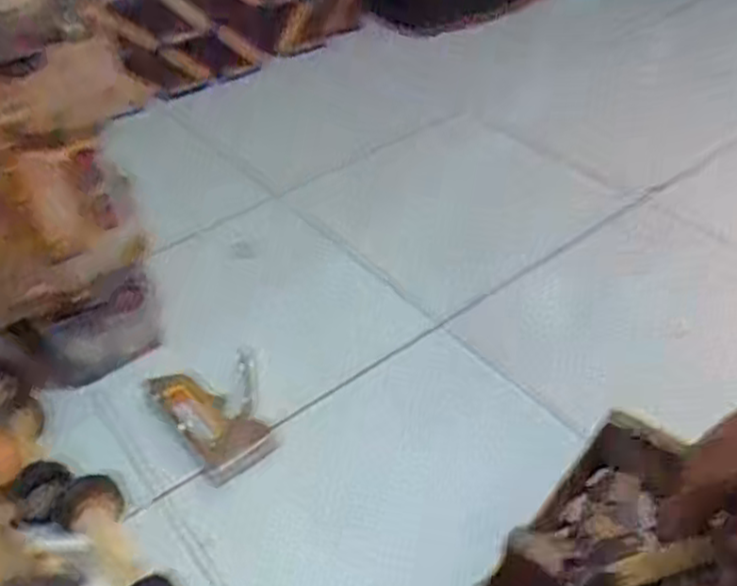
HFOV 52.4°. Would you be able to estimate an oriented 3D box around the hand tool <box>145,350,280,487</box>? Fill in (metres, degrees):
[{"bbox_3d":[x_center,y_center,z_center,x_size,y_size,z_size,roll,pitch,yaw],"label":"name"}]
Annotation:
[{"bbox_3d":[-0.178,0.139,0.855,0.122,0.036,0.161,-19,44,-14],"label":"hand tool"}]

